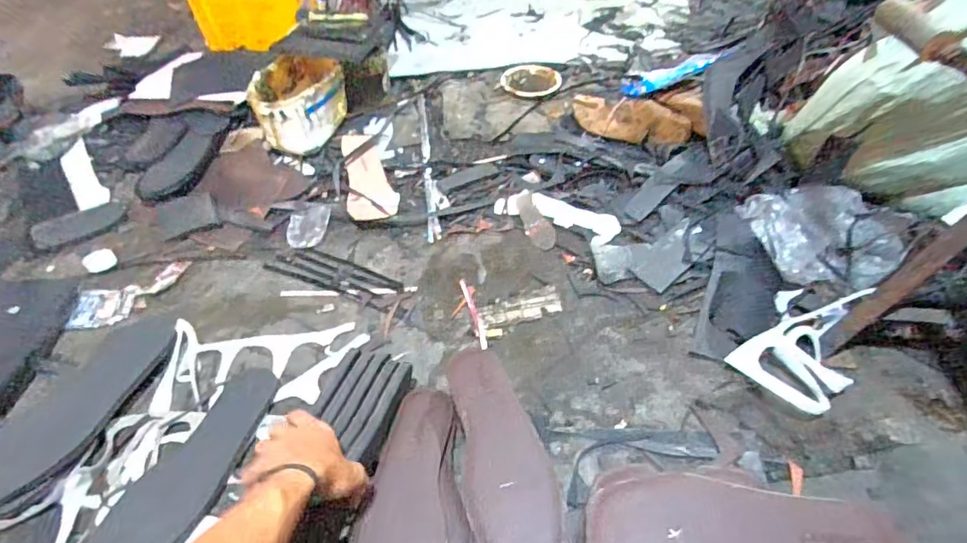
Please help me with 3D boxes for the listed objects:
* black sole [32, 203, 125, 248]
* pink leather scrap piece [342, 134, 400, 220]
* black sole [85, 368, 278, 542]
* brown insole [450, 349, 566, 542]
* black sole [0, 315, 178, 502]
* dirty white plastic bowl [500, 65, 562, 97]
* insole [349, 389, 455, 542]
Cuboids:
[{"bbox_3d":[-0.743,-0.089,0.920,0.140,0.016,0.068,-32,56,-26],"label":"black sole"},{"bbox_3d":[-0.227,-0.192,0.994,0.094,0.009,0.226,-6,59,-13],"label":"pink leather scrap piece"},{"bbox_3d":[-0.346,0.234,0.609,0.105,0.006,0.266,13,46,18],"label":"black sole"},{"bbox_3d":[0.018,0.193,0.560,0.093,0.026,0.258,-9,47,-9],"label":"brown insole"},{"bbox_3d":[-0.534,0.169,0.667,0.116,0.017,0.284,16,50,13],"label":"black sole"},{"bbox_3d":[0.115,-0.452,1.184,0.134,0.015,0.141,0,49,-1],"label":"dirty white plastic bowl"},{"bbox_3d":[-0.084,0.241,0.545,0.092,0.021,0.255,7,43,-5],"label":"insole"}]

